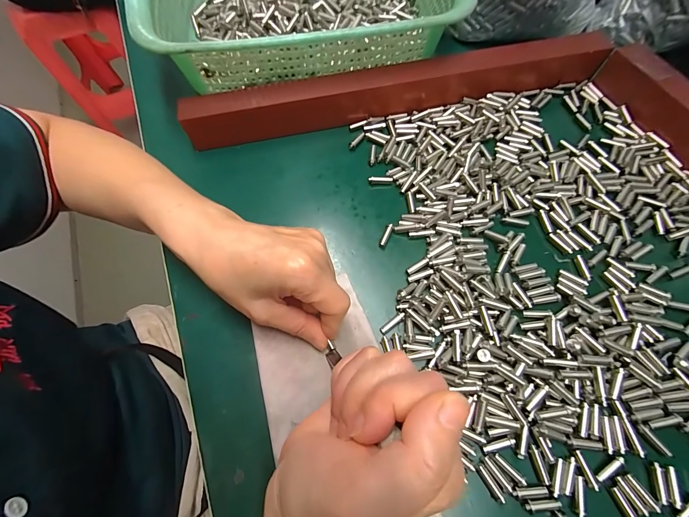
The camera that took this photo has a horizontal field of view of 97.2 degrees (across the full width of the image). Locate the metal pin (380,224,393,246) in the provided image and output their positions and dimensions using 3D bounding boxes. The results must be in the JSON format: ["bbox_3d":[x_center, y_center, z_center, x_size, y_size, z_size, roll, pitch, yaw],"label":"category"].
[{"bbox_3d":[0.035,-0.019,0.248,0.005,0.004,0.019,22,70,11],"label":"metal pin"}]

